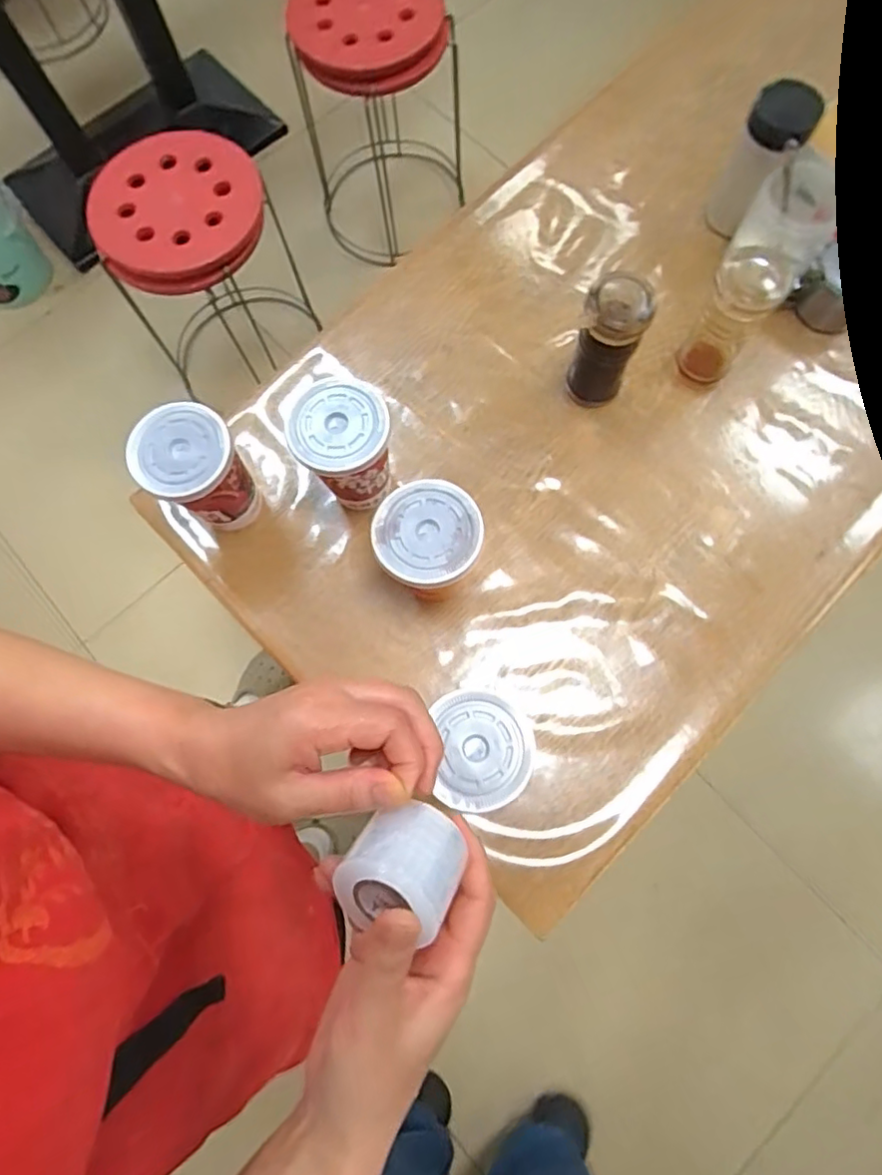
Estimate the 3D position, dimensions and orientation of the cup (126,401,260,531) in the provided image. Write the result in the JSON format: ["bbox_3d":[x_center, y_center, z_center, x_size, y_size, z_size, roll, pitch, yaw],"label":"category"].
[{"bbox_3d":[-0.217,-0.101,0.566,0.078,0.122,0.088,40,80,11],"label":"cup"}]

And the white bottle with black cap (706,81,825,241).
[{"bbox_3d":[0.325,-0.433,0.637,0.061,0.140,0.064,-25,76,-4],"label":"white bottle with black cap"}]

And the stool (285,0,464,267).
[{"bbox_3d":[-0.142,-1.113,1.450,0.383,0.516,0.333,-8,75,0],"label":"stool"}]

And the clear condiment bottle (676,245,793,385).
[{"bbox_3d":[0.271,-0.250,0.582,0.056,0.127,0.062,20,77,7],"label":"clear condiment bottle"}]

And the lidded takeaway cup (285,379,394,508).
[{"bbox_3d":[-0.085,-0.123,0.569,0.082,0.131,0.076,0,75,2],"label":"lidded takeaway cup"}]

